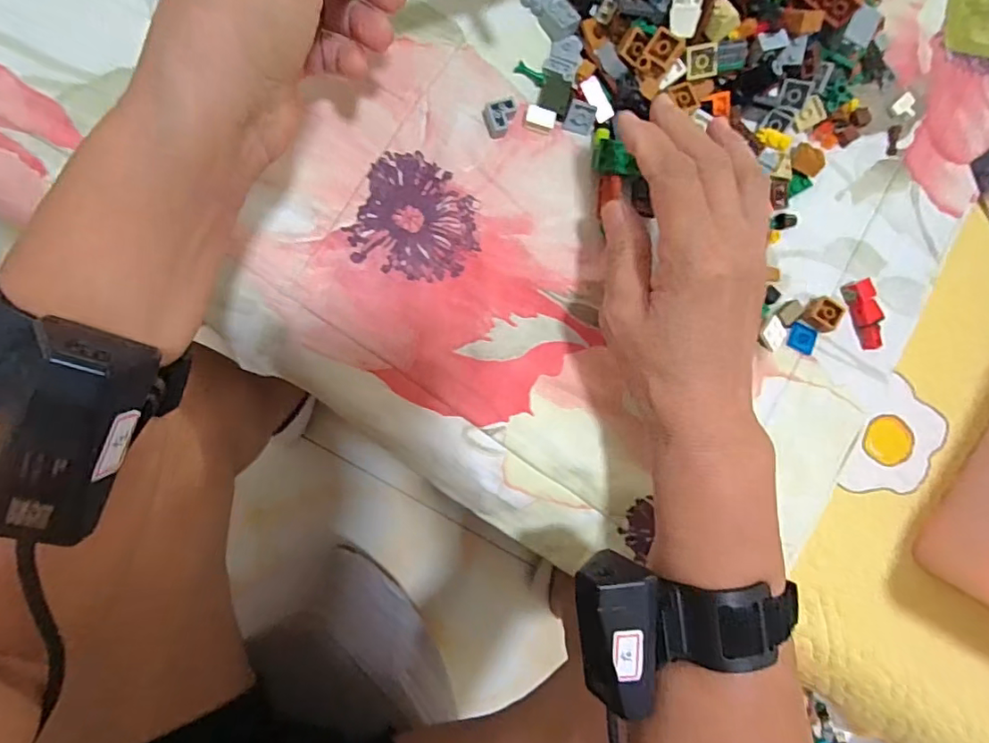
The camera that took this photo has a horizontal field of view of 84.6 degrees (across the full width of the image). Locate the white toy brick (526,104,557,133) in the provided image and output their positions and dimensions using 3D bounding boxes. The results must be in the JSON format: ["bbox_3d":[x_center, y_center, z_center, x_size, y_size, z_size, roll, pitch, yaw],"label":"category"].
[{"bbox_3d":[0.026,-0.142,0.306,0.016,0.005,0.011,12,89,-9],"label":"white toy brick"}]

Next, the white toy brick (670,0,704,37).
[{"bbox_3d":[0.104,-0.198,0.293,0.016,0.005,0.030,5,124,5],"label":"white toy brick"}]

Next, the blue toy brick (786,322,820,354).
[{"bbox_3d":[0.188,-0.020,0.330,0.018,0.004,0.017,23,87,-8],"label":"blue toy brick"}]

